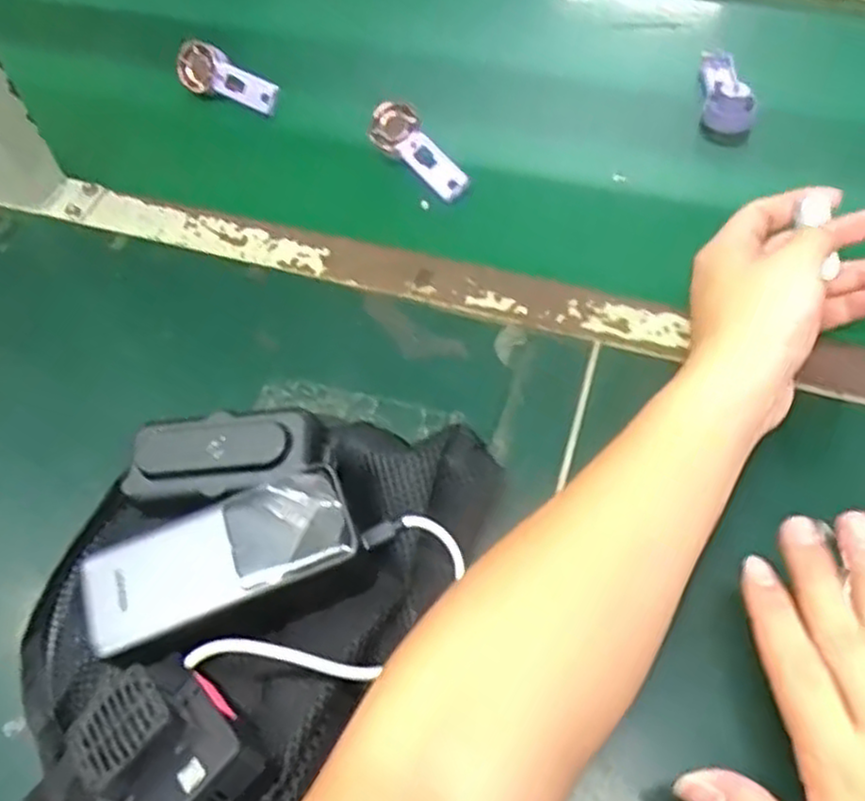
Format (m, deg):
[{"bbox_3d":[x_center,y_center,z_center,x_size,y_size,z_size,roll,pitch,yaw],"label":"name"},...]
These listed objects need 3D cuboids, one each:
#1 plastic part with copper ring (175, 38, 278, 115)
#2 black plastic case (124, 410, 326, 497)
[{"bbox_3d":[-0.181,-0.277,0.650,0.096,0.009,0.041,34,99,6],"label":"plastic part with copper ring"},{"bbox_3d":[-0.113,0.030,0.405,0.101,0.022,0.041,-5,80,2],"label":"black plastic case"}]

